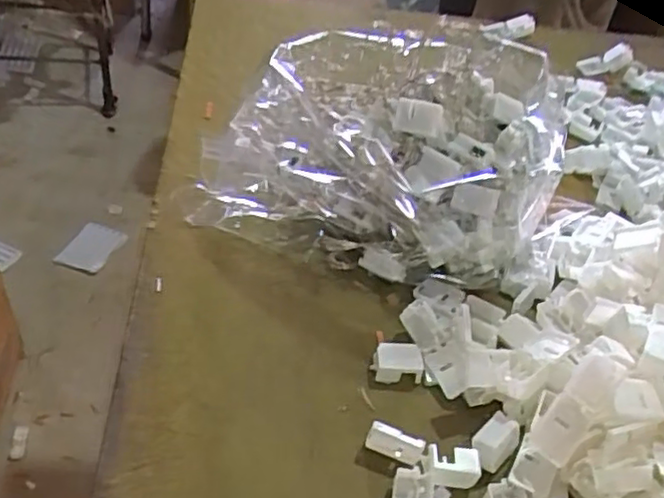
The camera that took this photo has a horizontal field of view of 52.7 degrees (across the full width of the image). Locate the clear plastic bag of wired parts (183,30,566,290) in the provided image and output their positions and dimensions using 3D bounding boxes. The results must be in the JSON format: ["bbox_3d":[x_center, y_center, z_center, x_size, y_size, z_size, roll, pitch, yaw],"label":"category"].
[{"bbox_3d":[0.037,-0.077,0.461,0.222,0.086,0.185,15,43,6],"label":"clear plastic bag of wired parts"}]

